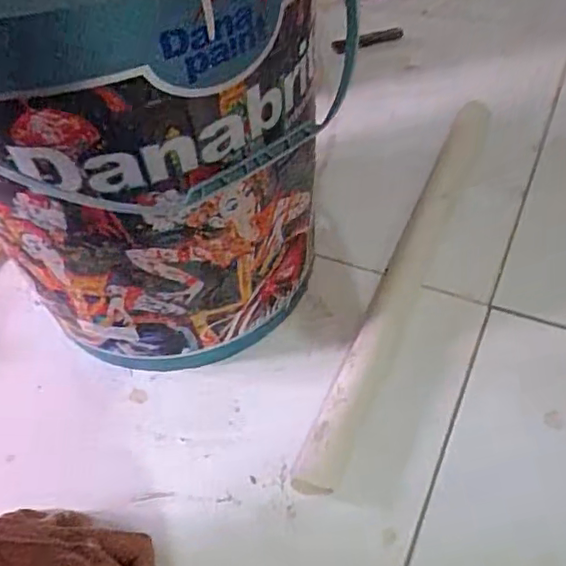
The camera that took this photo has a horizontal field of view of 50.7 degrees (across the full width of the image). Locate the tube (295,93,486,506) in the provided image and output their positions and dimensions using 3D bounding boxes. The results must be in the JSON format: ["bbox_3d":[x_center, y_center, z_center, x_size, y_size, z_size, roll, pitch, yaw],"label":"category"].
[{"bbox_3d":[0.121,-0.029,0.551,0.035,0.026,0.482,17,54,19],"label":"tube"}]

